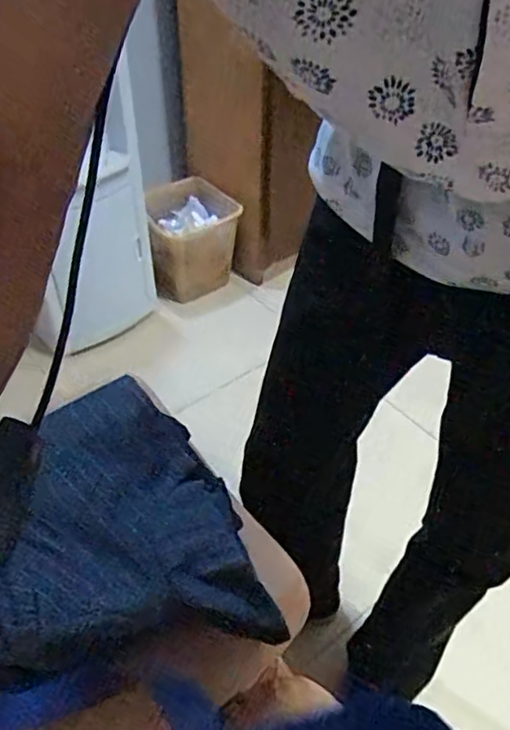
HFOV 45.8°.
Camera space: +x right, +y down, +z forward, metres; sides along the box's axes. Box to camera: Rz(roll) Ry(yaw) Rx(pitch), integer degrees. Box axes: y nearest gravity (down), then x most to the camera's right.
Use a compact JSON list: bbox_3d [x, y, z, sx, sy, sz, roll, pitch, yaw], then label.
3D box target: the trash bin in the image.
[{"bbox_3d":[-0.191,-0.344,1.694,0.278,0.306,0.164,-23,50,-22],"label":"trash bin"}]

